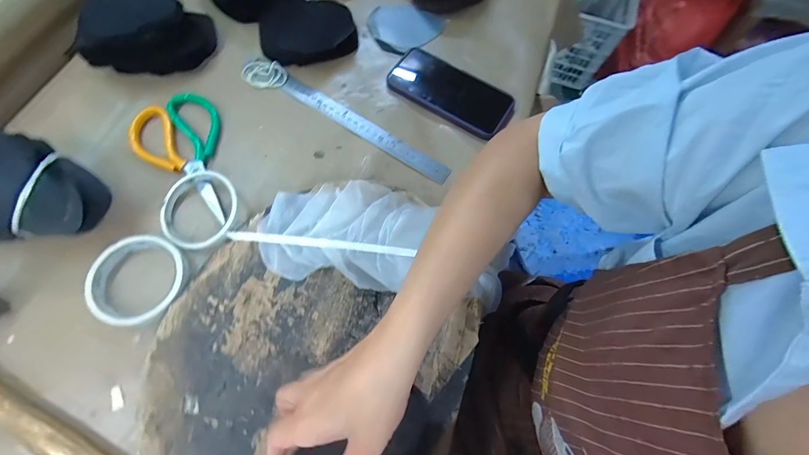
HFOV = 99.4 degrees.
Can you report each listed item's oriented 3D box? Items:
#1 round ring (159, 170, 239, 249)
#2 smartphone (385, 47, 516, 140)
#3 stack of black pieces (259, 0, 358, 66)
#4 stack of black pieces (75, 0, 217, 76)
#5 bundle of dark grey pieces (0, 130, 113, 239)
[{"bbox_3d":[-0.227,-0.021,0.379,0.085,0.018,0.085,1,69,-3],"label":"round ring"},{"bbox_3d":[0.064,-0.186,0.468,0.166,0.011,0.084,33,71,9],"label":"smartphone"},{"bbox_3d":[-0.137,-0.281,0.485,0.128,0.029,0.103,-14,70,-8],"label":"stack of black pieces"},{"bbox_3d":[-0.322,-0.244,0.432,0.128,0.067,0.116,3,69,-2],"label":"stack of black pieces"},{"bbox_3d":[-0.368,-0.034,0.346,0.116,0.078,0.103,9,69,0],"label":"bundle of dark grey pieces"}]

